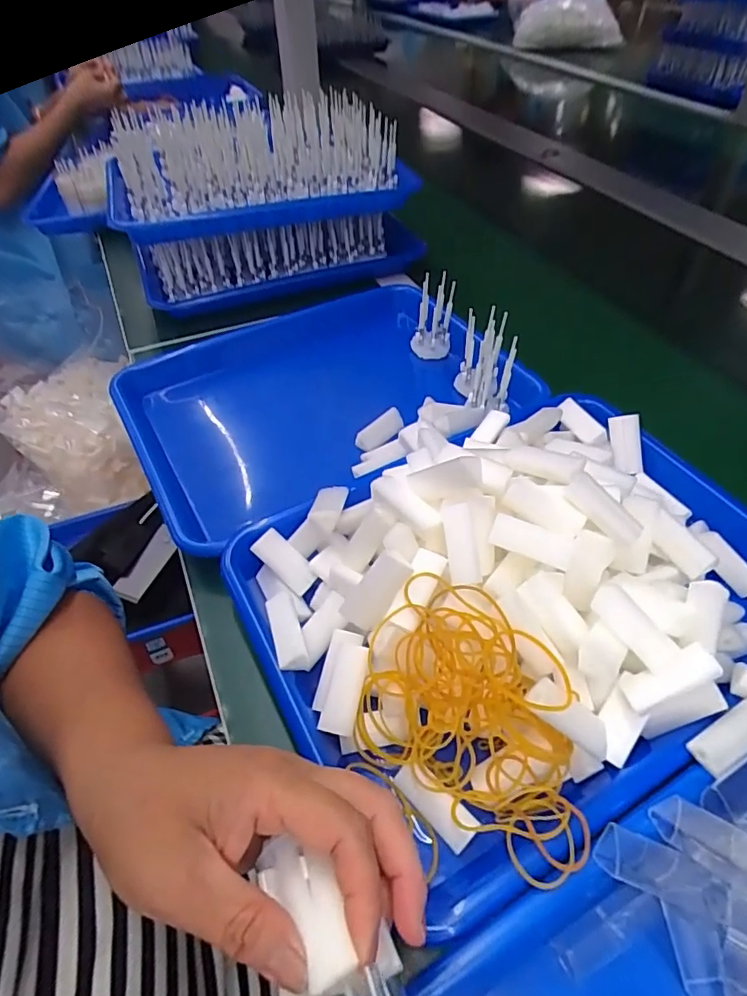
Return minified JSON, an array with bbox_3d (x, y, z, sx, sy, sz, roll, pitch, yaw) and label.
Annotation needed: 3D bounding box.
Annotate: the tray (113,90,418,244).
[{"bbox_3d":[-0.137,-0.374,0.595,0.317,0.072,0.240,-16,50,-12],"label":"tray"}]

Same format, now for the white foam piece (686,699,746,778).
[{"bbox_3d":[0.180,0.119,0.268,0.048,0.014,0.018,-26,40,-16],"label":"white foam piece"}]

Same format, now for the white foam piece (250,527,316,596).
[{"bbox_3d":[-0.057,0.041,0.349,0.045,0.011,0.020,44,59,2],"label":"white foam piece"}]

